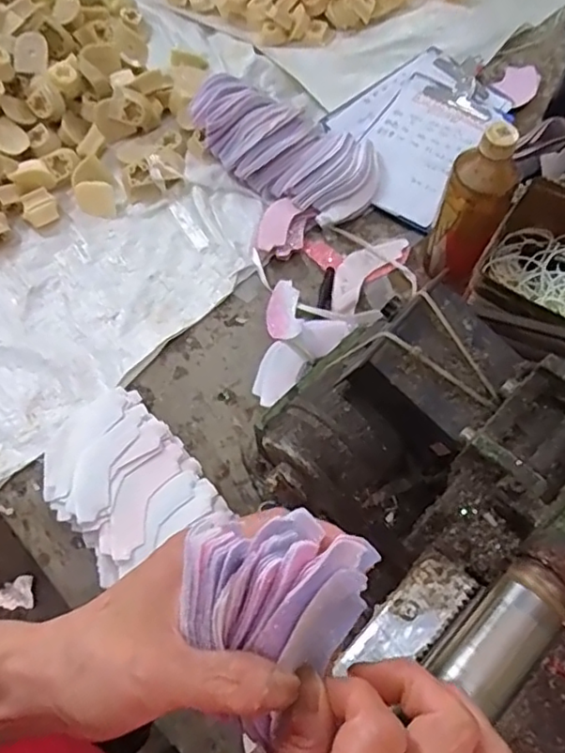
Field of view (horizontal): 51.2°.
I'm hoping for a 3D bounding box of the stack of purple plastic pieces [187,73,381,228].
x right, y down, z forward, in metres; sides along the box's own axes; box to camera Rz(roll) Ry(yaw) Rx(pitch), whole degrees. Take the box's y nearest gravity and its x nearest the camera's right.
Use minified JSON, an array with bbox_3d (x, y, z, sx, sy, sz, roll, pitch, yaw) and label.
[{"bbox_3d":[-0.002,-0.285,0.725,0.260,0.051,0.126,35,70,16],"label":"stack of purple plastic pieces"}]

